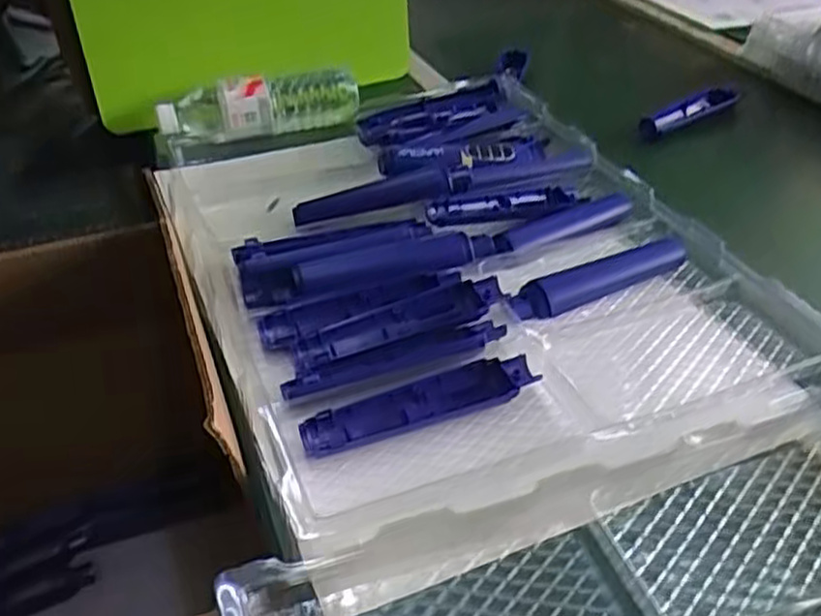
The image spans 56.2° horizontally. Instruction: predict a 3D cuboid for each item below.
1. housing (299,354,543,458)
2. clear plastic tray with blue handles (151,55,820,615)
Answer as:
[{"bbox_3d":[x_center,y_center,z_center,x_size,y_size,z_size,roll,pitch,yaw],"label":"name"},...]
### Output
[{"bbox_3d":[0.006,0.064,0.519,0.164,0.012,0.034,-14,40,-17],"label":"housing"},{"bbox_3d":[0.036,-0.045,0.682,0.437,0.064,0.560,-15,40,-19],"label":"clear plastic tray with blue handles"}]

